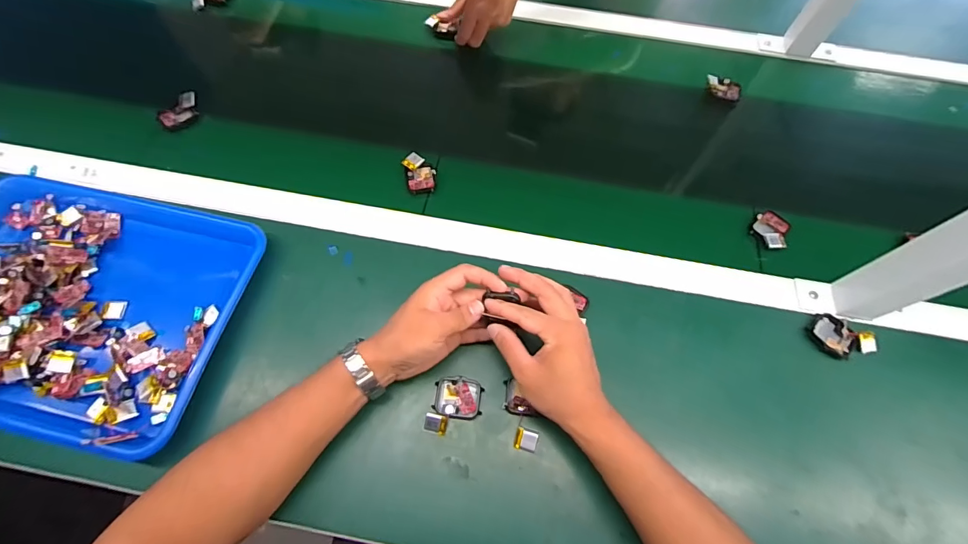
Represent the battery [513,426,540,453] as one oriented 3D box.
[{"bbox_3d":[0.042,0.163,0.416,0.022,0.008,0.019,17,65,7],"label":"battery"}]

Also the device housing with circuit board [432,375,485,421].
[{"bbox_3d":[-0.025,0.126,0.428,0.046,0.009,0.039,7,64,2],"label":"device housing with circuit board"}]

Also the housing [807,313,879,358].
[{"bbox_3d":[0.385,0.072,0.459,0.061,0.013,0.041,29,67,12],"label":"housing"}]

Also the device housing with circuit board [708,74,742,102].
[{"bbox_3d":[0.354,-0.271,0.631,0.051,0.013,0.032,15,65,6],"label":"device housing with circuit board"}]

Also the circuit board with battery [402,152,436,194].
[{"bbox_3d":[-0.082,-0.126,0.547,0.037,0.014,0.058,-12,65,-7],"label":"circuit board with battery"}]

